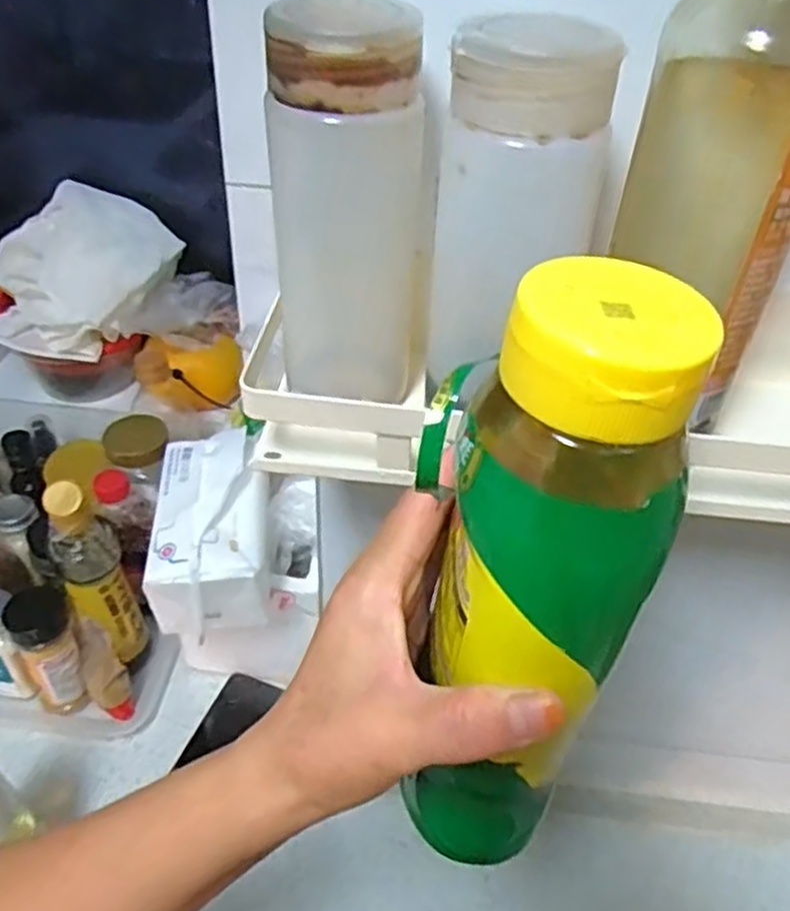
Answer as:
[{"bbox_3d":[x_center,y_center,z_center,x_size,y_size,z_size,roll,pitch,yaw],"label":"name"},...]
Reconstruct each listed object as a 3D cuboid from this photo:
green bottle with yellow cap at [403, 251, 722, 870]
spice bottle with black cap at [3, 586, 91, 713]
[{"bbox_3d":[0.042,0.062,0.246,0.060,0.240,0.047,12,34,10],"label":"green bottle with yellow cap"},{"bbox_3d":[-0.328,0.188,0.714,0.055,0.137,0.057,-25,50,-28],"label":"spice bottle with black cap"}]

